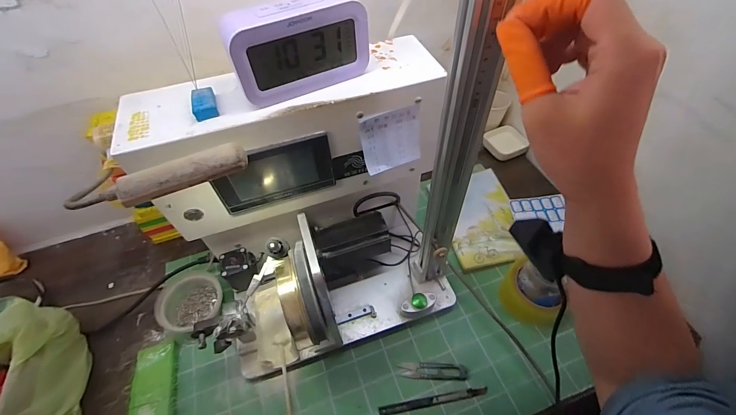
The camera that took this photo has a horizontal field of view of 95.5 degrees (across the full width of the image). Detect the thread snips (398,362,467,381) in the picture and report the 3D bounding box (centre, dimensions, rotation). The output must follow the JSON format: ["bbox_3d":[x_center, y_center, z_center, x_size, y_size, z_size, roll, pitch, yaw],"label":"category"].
[{"bbox_3d":[0.097,0.241,0.498,0.099,0.010,0.023,2,53,4],"label":"thread snips"}]

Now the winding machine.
[{"bbox_3d":[-0.063,0.029,0.447,0.333,0.330,0.234,-17,54,-11],"label":"winding machine"}]

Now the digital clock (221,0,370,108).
[{"bbox_3d":[-0.069,-0.159,0.335,0.139,0.079,0.039,-23,55,-15],"label":"digital clock"}]

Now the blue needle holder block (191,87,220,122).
[{"bbox_3d":[-0.168,-0.107,0.343,0.024,0.014,0.037,-20,54,-13],"label":"blue needle holder block"}]

